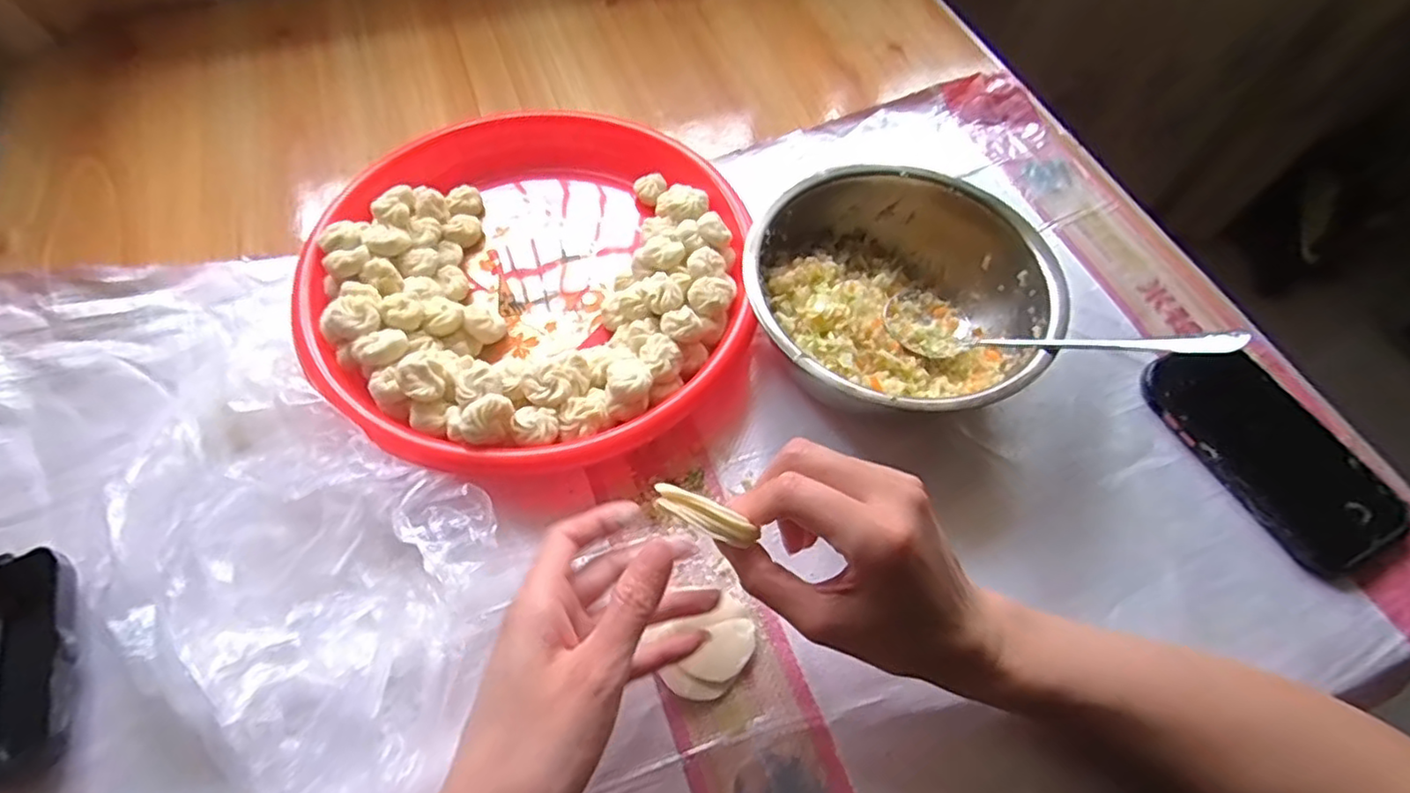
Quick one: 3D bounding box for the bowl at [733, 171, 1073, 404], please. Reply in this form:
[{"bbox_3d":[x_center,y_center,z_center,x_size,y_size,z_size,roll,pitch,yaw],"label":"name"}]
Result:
[{"bbox_3d":[0.118,-0.055,0.420,0.176,0.076,0.177,1,60,-2],"label":"bowl"}]

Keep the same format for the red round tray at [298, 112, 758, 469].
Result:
[{"bbox_3d":[-0.117,-0.089,0.447,0.282,0.050,0.290,1,60,-2],"label":"red round tray"}]

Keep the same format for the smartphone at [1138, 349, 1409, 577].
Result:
[{"bbox_3d":[0.357,0.031,0.410,0.088,0.016,0.148,-22,63,-14],"label":"smartphone"}]

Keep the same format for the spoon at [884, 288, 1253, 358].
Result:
[{"bbox_3d":[0.185,-0.034,0.360,0.173,0.031,0.048,13,54,44],"label":"spoon"}]

